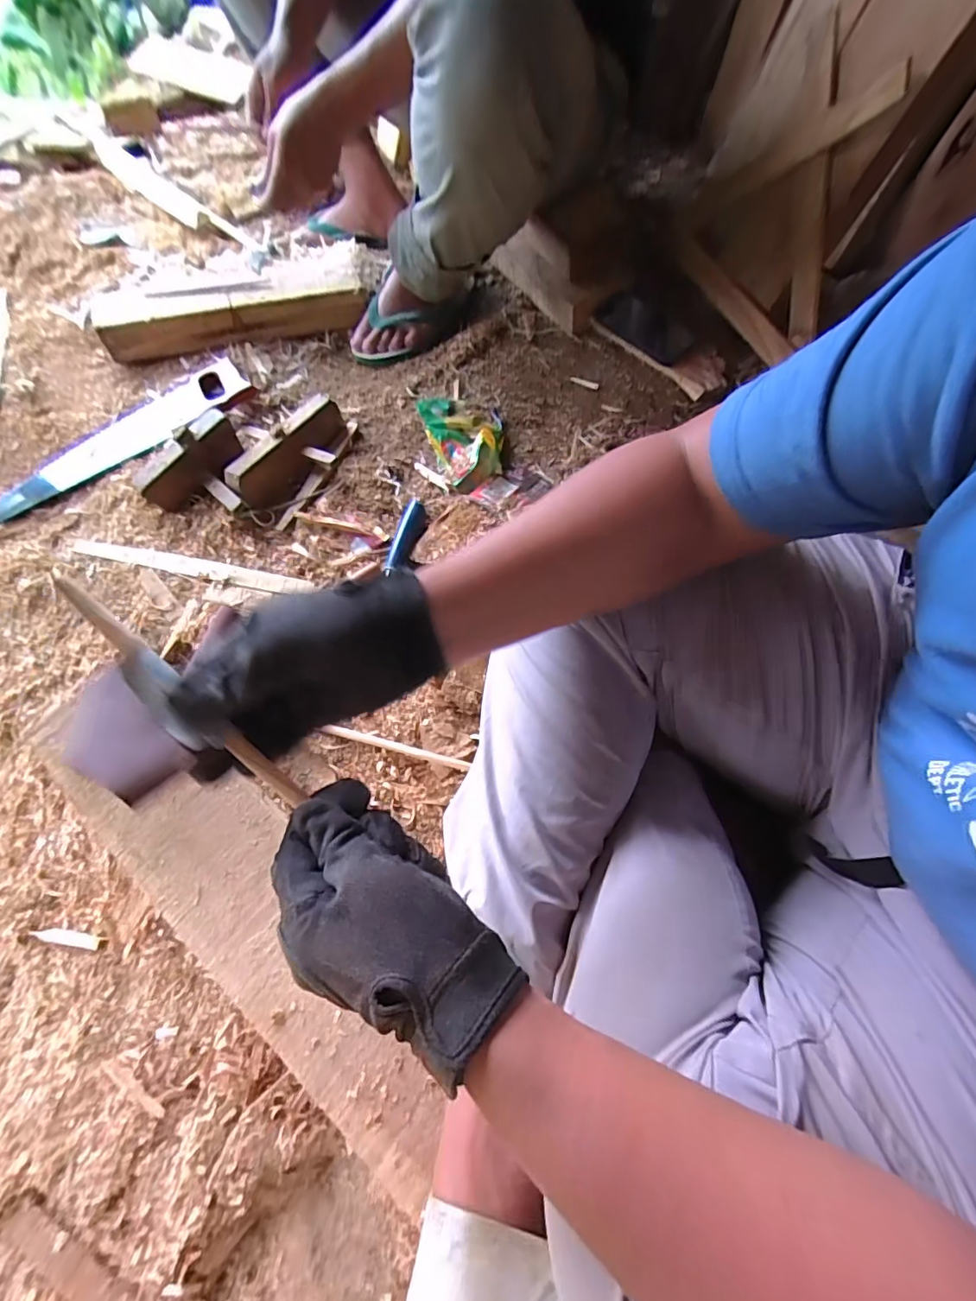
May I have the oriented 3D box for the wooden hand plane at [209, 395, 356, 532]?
[{"bbox_3d":[-0.263,-0.267,0.688,0.107,0.051,0.218,28,69,11],"label":"wooden hand plane"}]

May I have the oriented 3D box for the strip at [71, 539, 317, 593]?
[{"bbox_3d":[-0.379,-0.108,0.639,0.316,0.004,0.028,12,66,5],"label":"strip"}]

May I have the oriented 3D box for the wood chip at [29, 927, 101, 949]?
[{"bbox_3d":[-0.422,0.286,0.501,0.076,0.008,0.013,7,66,1],"label":"wood chip"}]

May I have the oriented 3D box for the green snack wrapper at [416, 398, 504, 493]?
[{"bbox_3d":[-0.030,-0.310,0.717,0.105,0.035,0.173,-21,68,-10],"label":"green snack wrapper"}]

